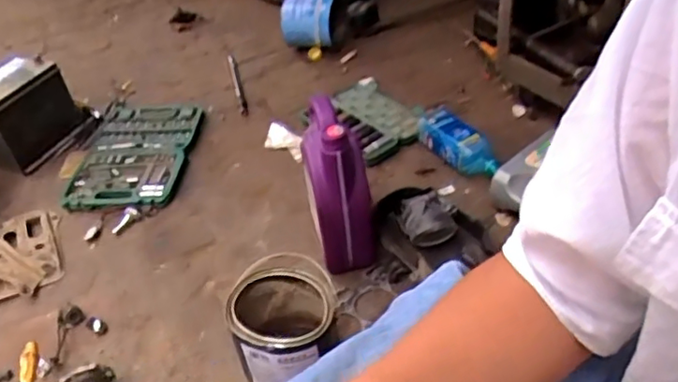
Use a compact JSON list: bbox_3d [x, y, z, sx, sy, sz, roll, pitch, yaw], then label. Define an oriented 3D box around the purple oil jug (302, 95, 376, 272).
[{"bbox_3d":[-0.003,-0.019,1.089,0.106,0.290,0.176,-10,41,-4],"label":"purple oil jug"}]

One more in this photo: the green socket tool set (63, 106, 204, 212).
[{"bbox_3d":[-0.488,-0.095,1.449,0.252,0.034,0.390,-1,40,8],"label":"green socket tool set"}]

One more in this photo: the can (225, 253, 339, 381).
[{"bbox_3d":[-0.082,0.217,0.937,0.156,0.154,0.173,-13,41,-8],"label":"can"}]

